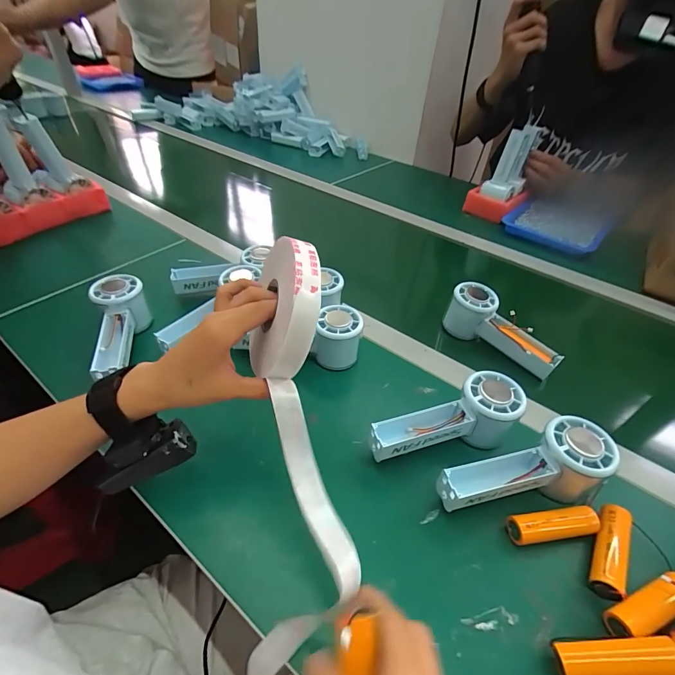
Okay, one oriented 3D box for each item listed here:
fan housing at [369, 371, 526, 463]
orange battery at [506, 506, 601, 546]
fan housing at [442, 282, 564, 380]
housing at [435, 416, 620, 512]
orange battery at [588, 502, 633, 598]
[{"bbox_3d":[0.106,0.085,0.354,0.151,0.060,0.051,-13,46,-18],"label":"fan housing"},{"bbox_3d":[0.182,0.161,0.310,0.075,0.021,0.021,-3,44,-8],"label":"orange battery"},{"bbox_3d":[0.214,-0.011,0.471,0.144,0.060,0.047,34,51,28],"label":"fan housing"},{"bbox_3d":[0.166,0.123,0.318,0.148,0.062,0.056,-13,46,-18],"label":"housing"},{"bbox_3d":[0.220,0.173,0.298,0.023,0.024,0.070,28,48,23],"label":"orange battery"}]

